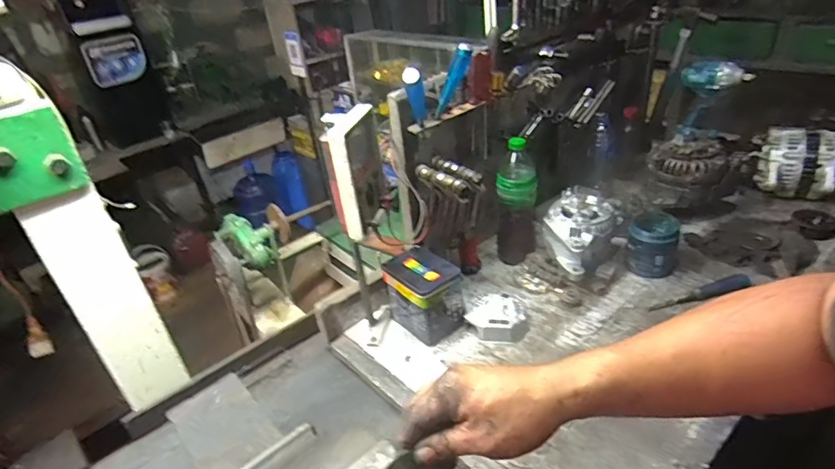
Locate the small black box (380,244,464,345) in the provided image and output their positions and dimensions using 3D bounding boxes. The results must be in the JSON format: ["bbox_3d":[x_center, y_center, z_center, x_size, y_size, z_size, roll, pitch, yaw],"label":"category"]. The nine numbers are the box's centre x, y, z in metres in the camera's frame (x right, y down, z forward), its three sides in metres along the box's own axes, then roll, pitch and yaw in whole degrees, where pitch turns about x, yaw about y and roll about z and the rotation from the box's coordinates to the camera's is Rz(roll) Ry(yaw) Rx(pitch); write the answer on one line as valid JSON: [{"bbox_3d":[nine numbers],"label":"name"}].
[{"bbox_3d":[0.016,0.113,0.927,0.103,0.127,0.130,-25,35,-26],"label":"small black box"}]

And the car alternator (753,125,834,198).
[{"bbox_3d":[0.863,-0.160,1.147,0.140,0.144,0.121,6,34,22],"label":"car alternator"}]

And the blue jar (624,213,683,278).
[{"bbox_3d":[0.476,0.012,1.007,0.096,0.078,0.097,8,35,24],"label":"blue jar"}]

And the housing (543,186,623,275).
[{"bbox_3d":[0.331,-0.013,1.003,0.164,0.107,0.127,-24,35,-25],"label":"housing"}]

